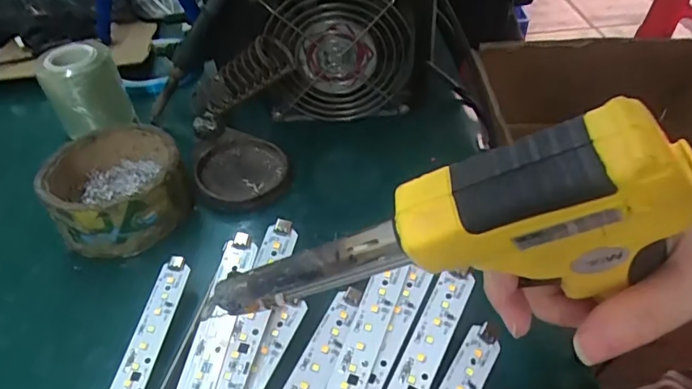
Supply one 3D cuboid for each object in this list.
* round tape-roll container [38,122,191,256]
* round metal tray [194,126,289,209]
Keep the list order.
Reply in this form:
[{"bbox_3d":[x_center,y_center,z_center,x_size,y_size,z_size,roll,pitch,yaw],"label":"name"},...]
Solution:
[{"bbox_3d":[-0.153,-0.006,0.343,0.083,0.041,0.083,-2,44,2],"label":"round tape-roll container"},{"bbox_3d":[-0.076,-0.022,0.372,0.063,0.013,0.074,-11,45,-8],"label":"round metal tray"}]

